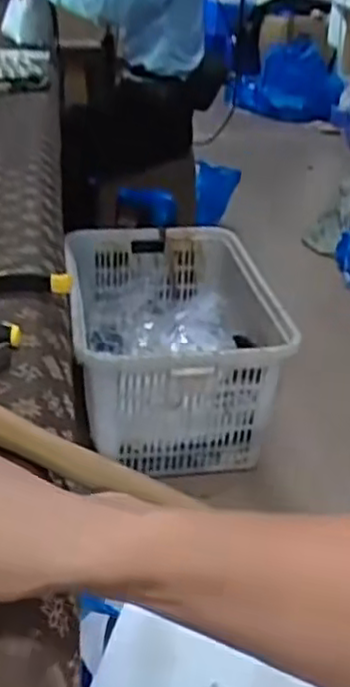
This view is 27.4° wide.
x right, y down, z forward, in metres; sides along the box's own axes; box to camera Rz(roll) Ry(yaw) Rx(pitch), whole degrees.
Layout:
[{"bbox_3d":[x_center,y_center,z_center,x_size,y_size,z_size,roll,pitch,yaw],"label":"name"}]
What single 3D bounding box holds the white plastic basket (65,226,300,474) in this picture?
[{"bbox_3d":[-0.021,-0.012,1.701,0.438,0.355,0.620,0,31,-10],"label":"white plastic basket"}]

